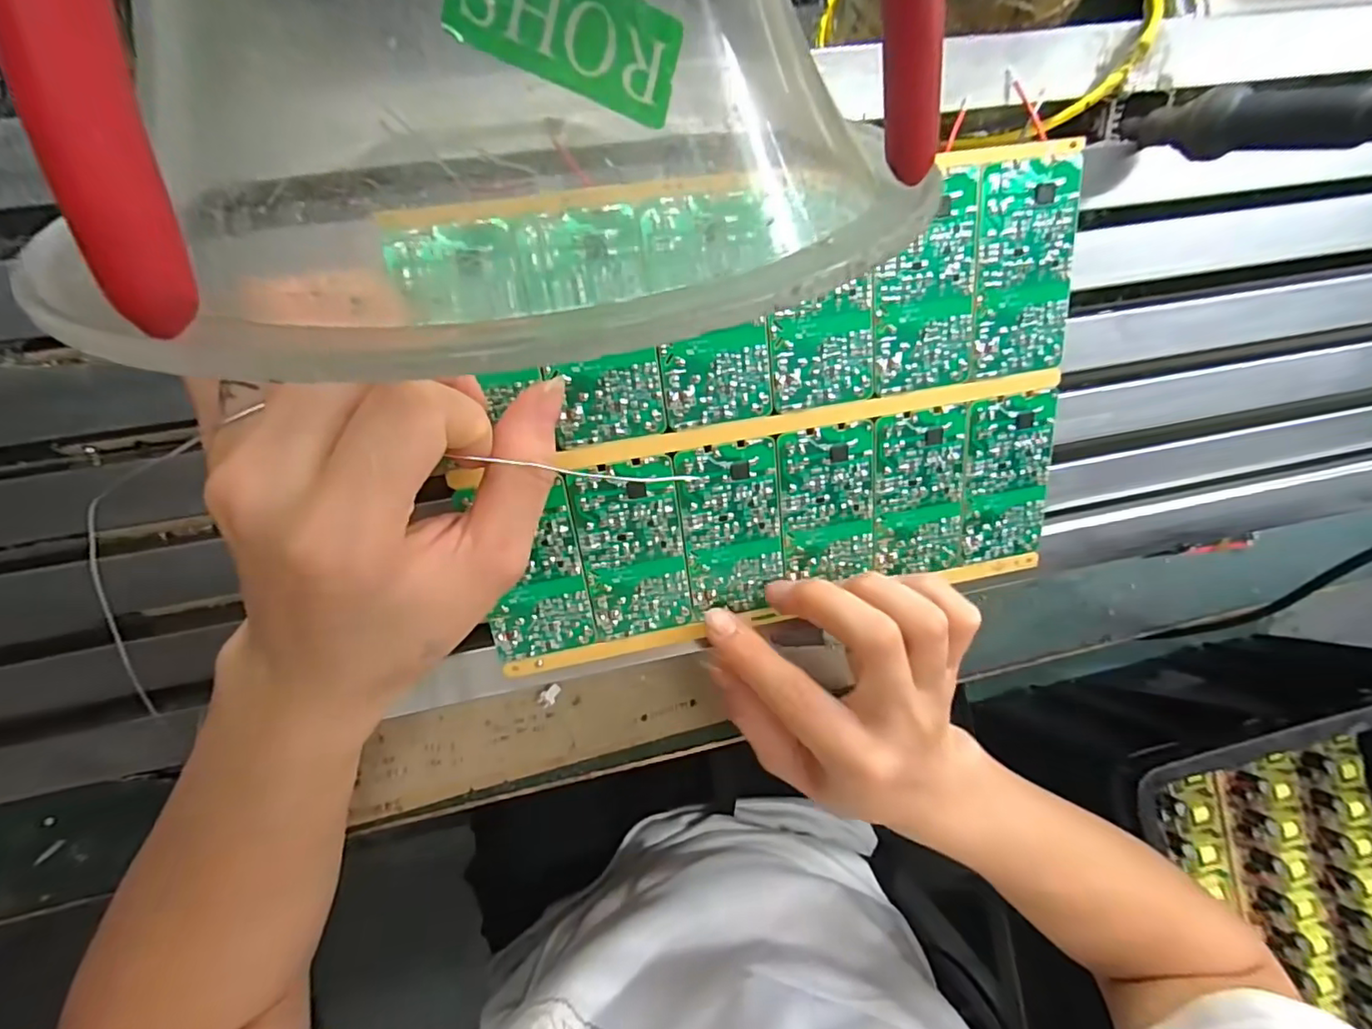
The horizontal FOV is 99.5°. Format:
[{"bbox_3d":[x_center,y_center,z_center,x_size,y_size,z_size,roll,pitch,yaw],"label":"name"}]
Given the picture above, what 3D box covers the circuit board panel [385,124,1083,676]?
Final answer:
[{"bbox_3d":[0.035,-0.034,0.221,0.233,0.006,0.167,-10,112,-7],"label":"circuit board panel"}]

